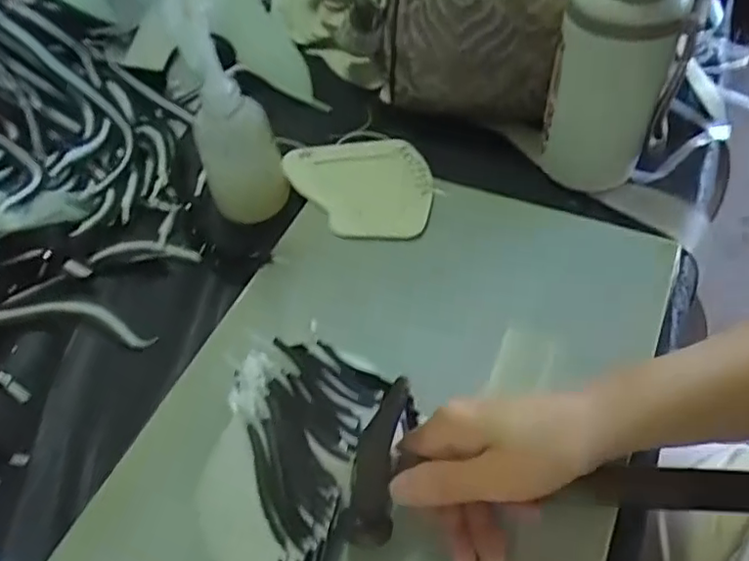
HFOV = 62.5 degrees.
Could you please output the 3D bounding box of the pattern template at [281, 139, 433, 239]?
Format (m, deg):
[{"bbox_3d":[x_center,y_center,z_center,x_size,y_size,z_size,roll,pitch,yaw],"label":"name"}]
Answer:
[{"bbox_3d":[-0.017,-0.083,0.526,0.129,0.009,0.114,6,53,9],"label":"pattern template"}]

